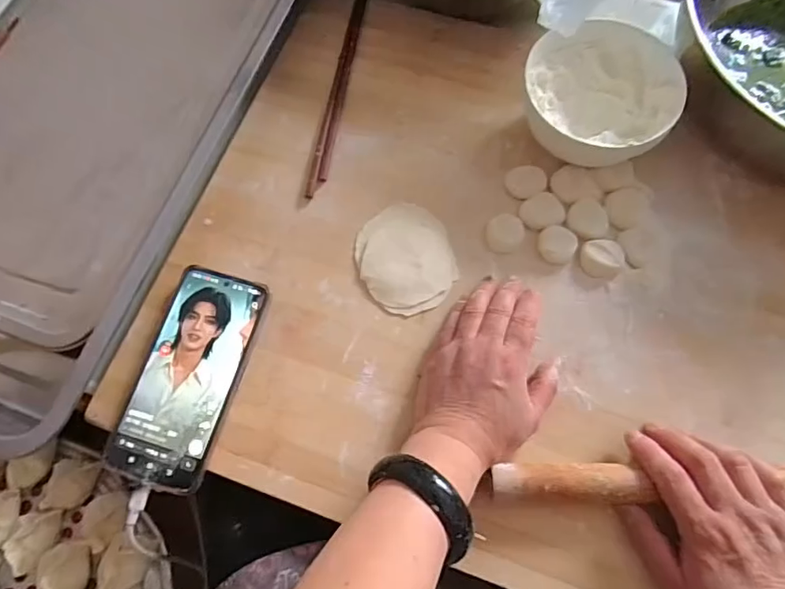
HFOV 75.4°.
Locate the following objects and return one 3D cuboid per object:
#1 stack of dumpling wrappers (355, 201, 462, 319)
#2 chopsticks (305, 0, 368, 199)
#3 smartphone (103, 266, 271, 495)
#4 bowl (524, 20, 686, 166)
[{"bbox_3d":[0.011,-0.032,0.427,0.078,0.008,0.096,-15,71,-3],"label":"stack of dumpling wrappers"},{"bbox_3d":[-0.050,-0.209,0.492,0.017,0.004,0.257,8,71,5],"label":"chopsticks"},{"bbox_3d":[-0.156,0.063,0.395,0.076,0.015,0.164,14,71,7],"label":"smartphone"},{"bbox_3d":[0.183,-0.169,0.442,0.117,0.057,0.124,-1,70,2],"label":"bowl"}]

